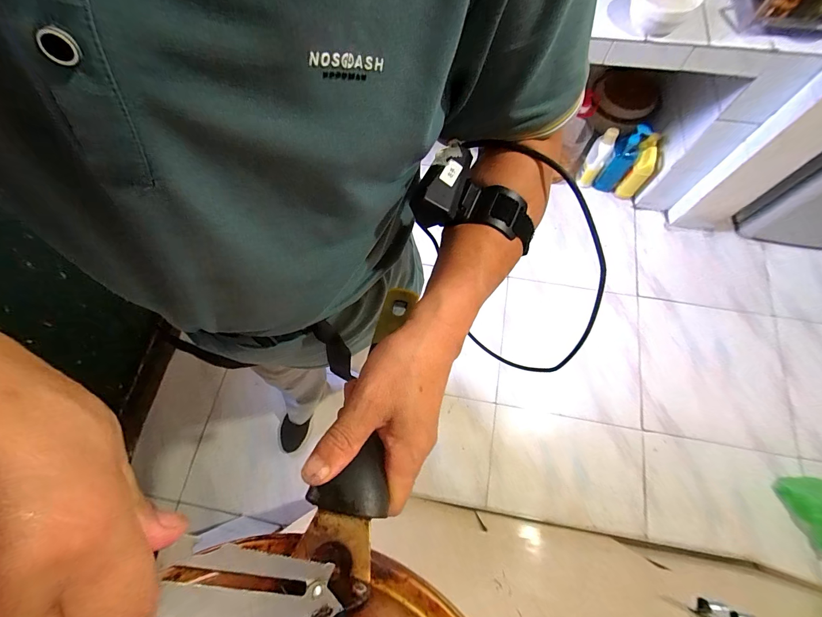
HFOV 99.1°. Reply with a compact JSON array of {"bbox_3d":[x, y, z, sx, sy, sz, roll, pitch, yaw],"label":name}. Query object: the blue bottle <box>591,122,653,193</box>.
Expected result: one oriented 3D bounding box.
[{"bbox_3d":[0.798,-0.565,1.344,0.094,0.273,0.080,35,75,13],"label":"blue bottle"}]

